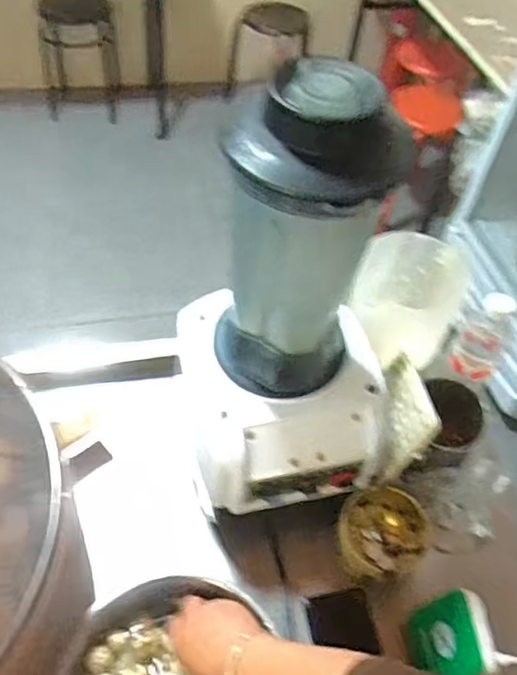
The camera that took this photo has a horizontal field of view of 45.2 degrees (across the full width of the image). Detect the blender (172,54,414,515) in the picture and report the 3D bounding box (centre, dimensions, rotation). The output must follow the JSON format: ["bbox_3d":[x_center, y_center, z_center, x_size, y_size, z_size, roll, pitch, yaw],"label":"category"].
[{"bbox_3d":[0.040,-0.029,0.627,0.242,0.421,0.227,5,50,-2],"label":"blender"}]

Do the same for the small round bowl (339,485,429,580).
[{"bbox_3d":[0.155,0.254,0.799,0.123,0.049,0.108,-28,59,-26],"label":"small round bowl"}]

